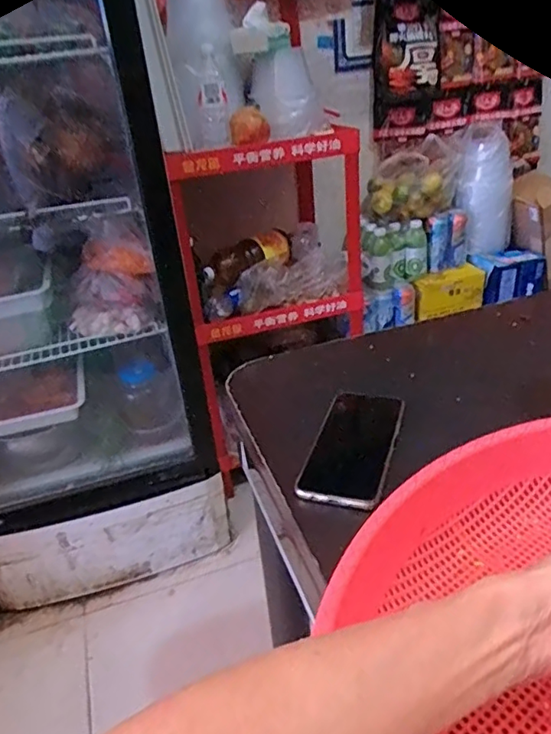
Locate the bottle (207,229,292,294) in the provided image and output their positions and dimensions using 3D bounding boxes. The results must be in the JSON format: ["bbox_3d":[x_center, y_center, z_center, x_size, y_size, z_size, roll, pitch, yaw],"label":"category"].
[{"bbox_3d":[-0.065,-0.285,1.493,0.254,0.106,0.081,-29,34,-7],"label":"bottle"}]

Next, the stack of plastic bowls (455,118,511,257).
[{"bbox_3d":[0.605,-0.506,1.634,0.151,0.334,0.133,8,33,24],"label":"stack of plastic bowls"}]

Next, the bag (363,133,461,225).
[{"bbox_3d":[0.382,-0.516,1.578,0.264,0.174,0.124,-1,30,9],"label":"bag"}]

